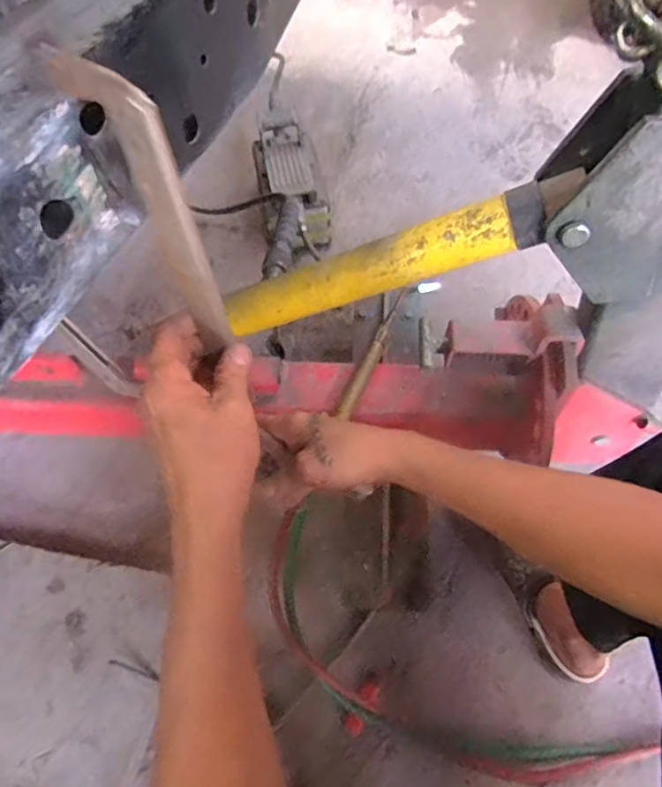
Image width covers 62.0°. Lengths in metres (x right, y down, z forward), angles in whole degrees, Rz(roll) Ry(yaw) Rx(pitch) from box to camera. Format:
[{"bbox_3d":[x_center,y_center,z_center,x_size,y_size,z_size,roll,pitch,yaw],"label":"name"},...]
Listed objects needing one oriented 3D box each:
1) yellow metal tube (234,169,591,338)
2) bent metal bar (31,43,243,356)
[{"bbox_3d":[0.041,-0.131,0.584,0.423,0.044,0.050,-15,54,26],"label":"yellow metal tube"},{"bbox_3d":[-0.097,-0.099,0.321,0.027,0.187,0.042,-38,46,-20],"label":"bent metal bar"}]

